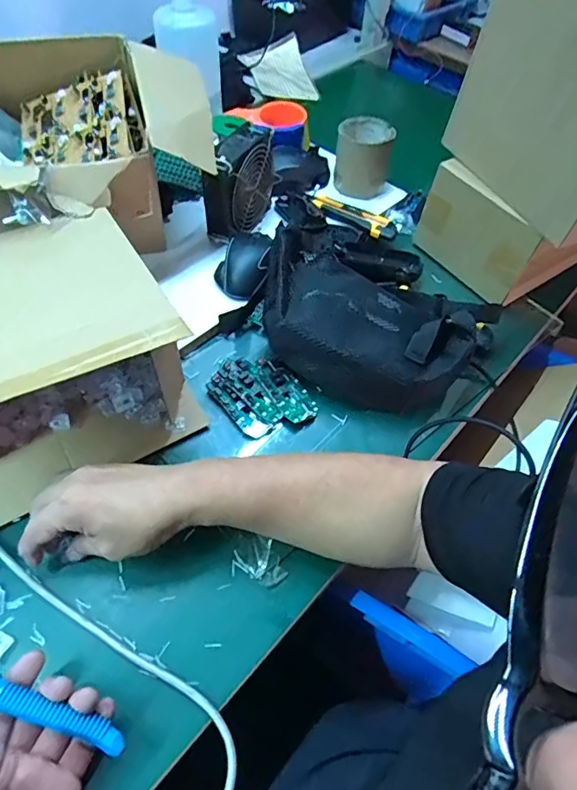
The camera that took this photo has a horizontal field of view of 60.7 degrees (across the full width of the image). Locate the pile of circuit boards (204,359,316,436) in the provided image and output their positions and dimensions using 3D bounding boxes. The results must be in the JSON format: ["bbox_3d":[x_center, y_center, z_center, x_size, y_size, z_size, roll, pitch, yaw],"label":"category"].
[{"bbox_3d":[-0.030,0.000,0.552,0.083,0.015,0.108,-38,68,-25],"label":"pile of circuit boards"}]

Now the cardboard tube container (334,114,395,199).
[{"bbox_3d":[0.114,-0.366,0.762,0.085,0.090,0.068,16,55,6],"label":"cardboard tube container"}]

